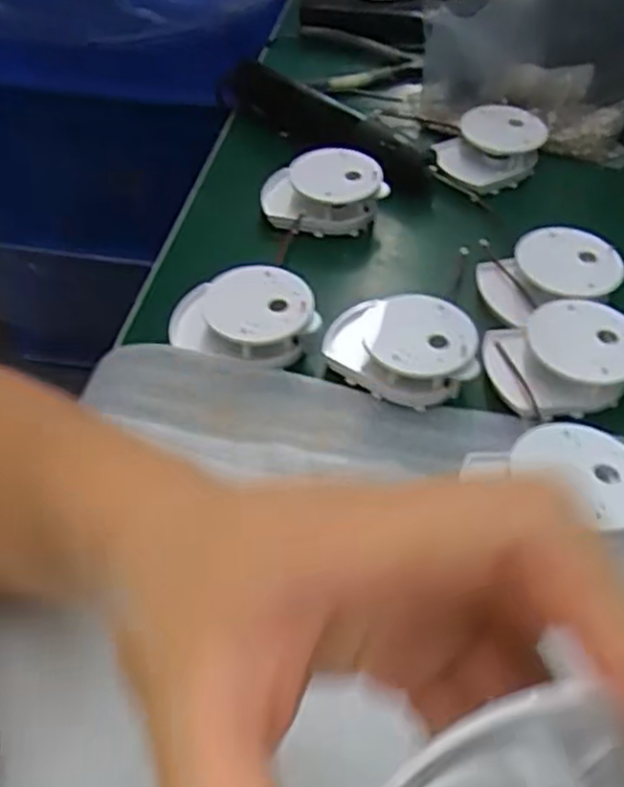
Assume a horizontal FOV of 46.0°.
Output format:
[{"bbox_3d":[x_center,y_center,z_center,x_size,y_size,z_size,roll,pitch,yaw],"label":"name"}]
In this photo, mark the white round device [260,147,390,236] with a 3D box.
[{"bbox_3d":[0.008,-0.144,0.526,0.085,0.037,0.052,-3,48,2],"label":"white round device"}]

